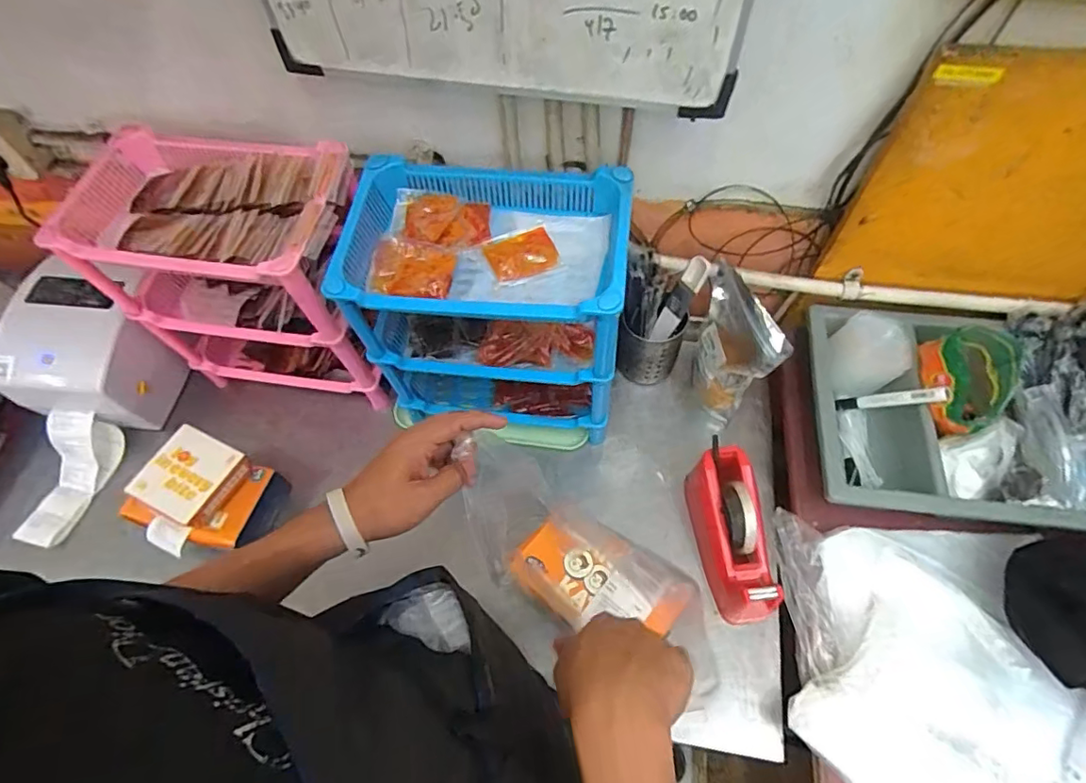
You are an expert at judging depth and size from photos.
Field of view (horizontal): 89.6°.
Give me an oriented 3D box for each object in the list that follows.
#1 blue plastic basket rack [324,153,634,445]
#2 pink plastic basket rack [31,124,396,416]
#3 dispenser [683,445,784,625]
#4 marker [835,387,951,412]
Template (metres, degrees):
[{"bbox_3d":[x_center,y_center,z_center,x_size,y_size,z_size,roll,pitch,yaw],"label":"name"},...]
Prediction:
[{"bbox_3d":[-0.060,-0.096,0.709,0.305,0.309,0.192,7,61,6],"label":"blue plastic basket rack"},{"bbox_3d":[-0.398,-0.152,0.770,0.354,0.332,0.195,10,61,8],"label":"pink plastic basket rack"},{"bbox_3d":[0.238,0.183,0.700,0.066,0.102,0.200,-4,60,1],"label":"dispenser"},{"bbox_3d":[0.453,0.011,0.719,0.014,0.134,0.019,42,63,-21],"label":"marker"}]

